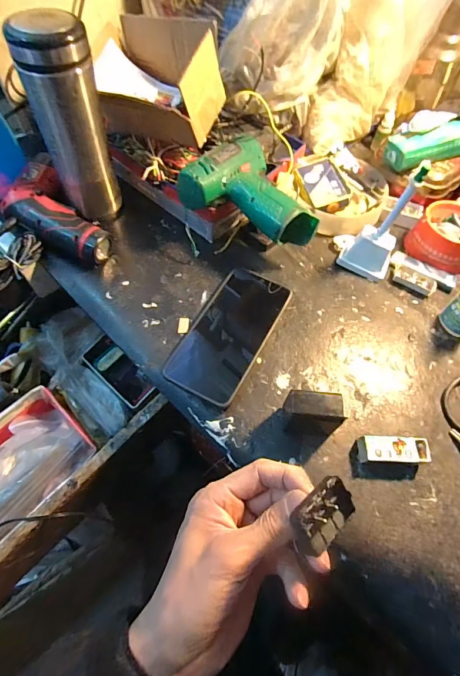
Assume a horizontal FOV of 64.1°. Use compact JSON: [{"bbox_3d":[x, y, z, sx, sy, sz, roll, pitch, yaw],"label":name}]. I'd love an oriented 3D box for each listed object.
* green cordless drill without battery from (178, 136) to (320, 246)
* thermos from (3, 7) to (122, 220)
[{"bbox_3d":[0.039,-0.168,0.426,0.150,0.055,0.134,34,63,15],"label":"green cordless drill without battery"},{"bbox_3d":[-0.169,-0.228,0.408,0.057,0.194,0.067,18,60,7],"label":"thermos"}]

